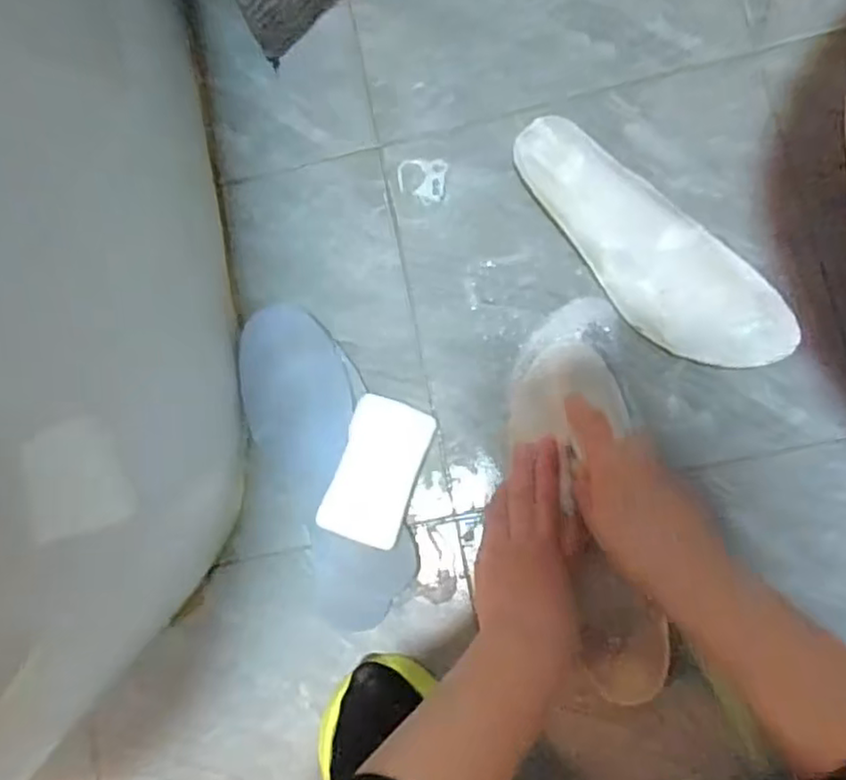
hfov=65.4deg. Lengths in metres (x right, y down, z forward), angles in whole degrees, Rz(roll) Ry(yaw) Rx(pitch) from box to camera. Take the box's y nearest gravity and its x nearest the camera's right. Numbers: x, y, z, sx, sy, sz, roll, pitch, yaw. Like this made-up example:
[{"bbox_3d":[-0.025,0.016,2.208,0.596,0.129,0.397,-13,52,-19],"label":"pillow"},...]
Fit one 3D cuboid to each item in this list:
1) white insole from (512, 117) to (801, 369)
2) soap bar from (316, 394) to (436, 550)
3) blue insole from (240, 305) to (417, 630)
[{"bbox_3d":[0.160,-0.106,0.487,0.082,0.018,0.242,-44,81,-1],"label":"white insole"},{"bbox_3d":[-0.033,0.058,0.480,0.056,0.032,0.102,17,85,8],"label":"soap bar"},{"bbox_3d":[-0.075,0.055,0.494,0.079,0.018,0.239,-23,81,3],"label":"blue insole"}]

